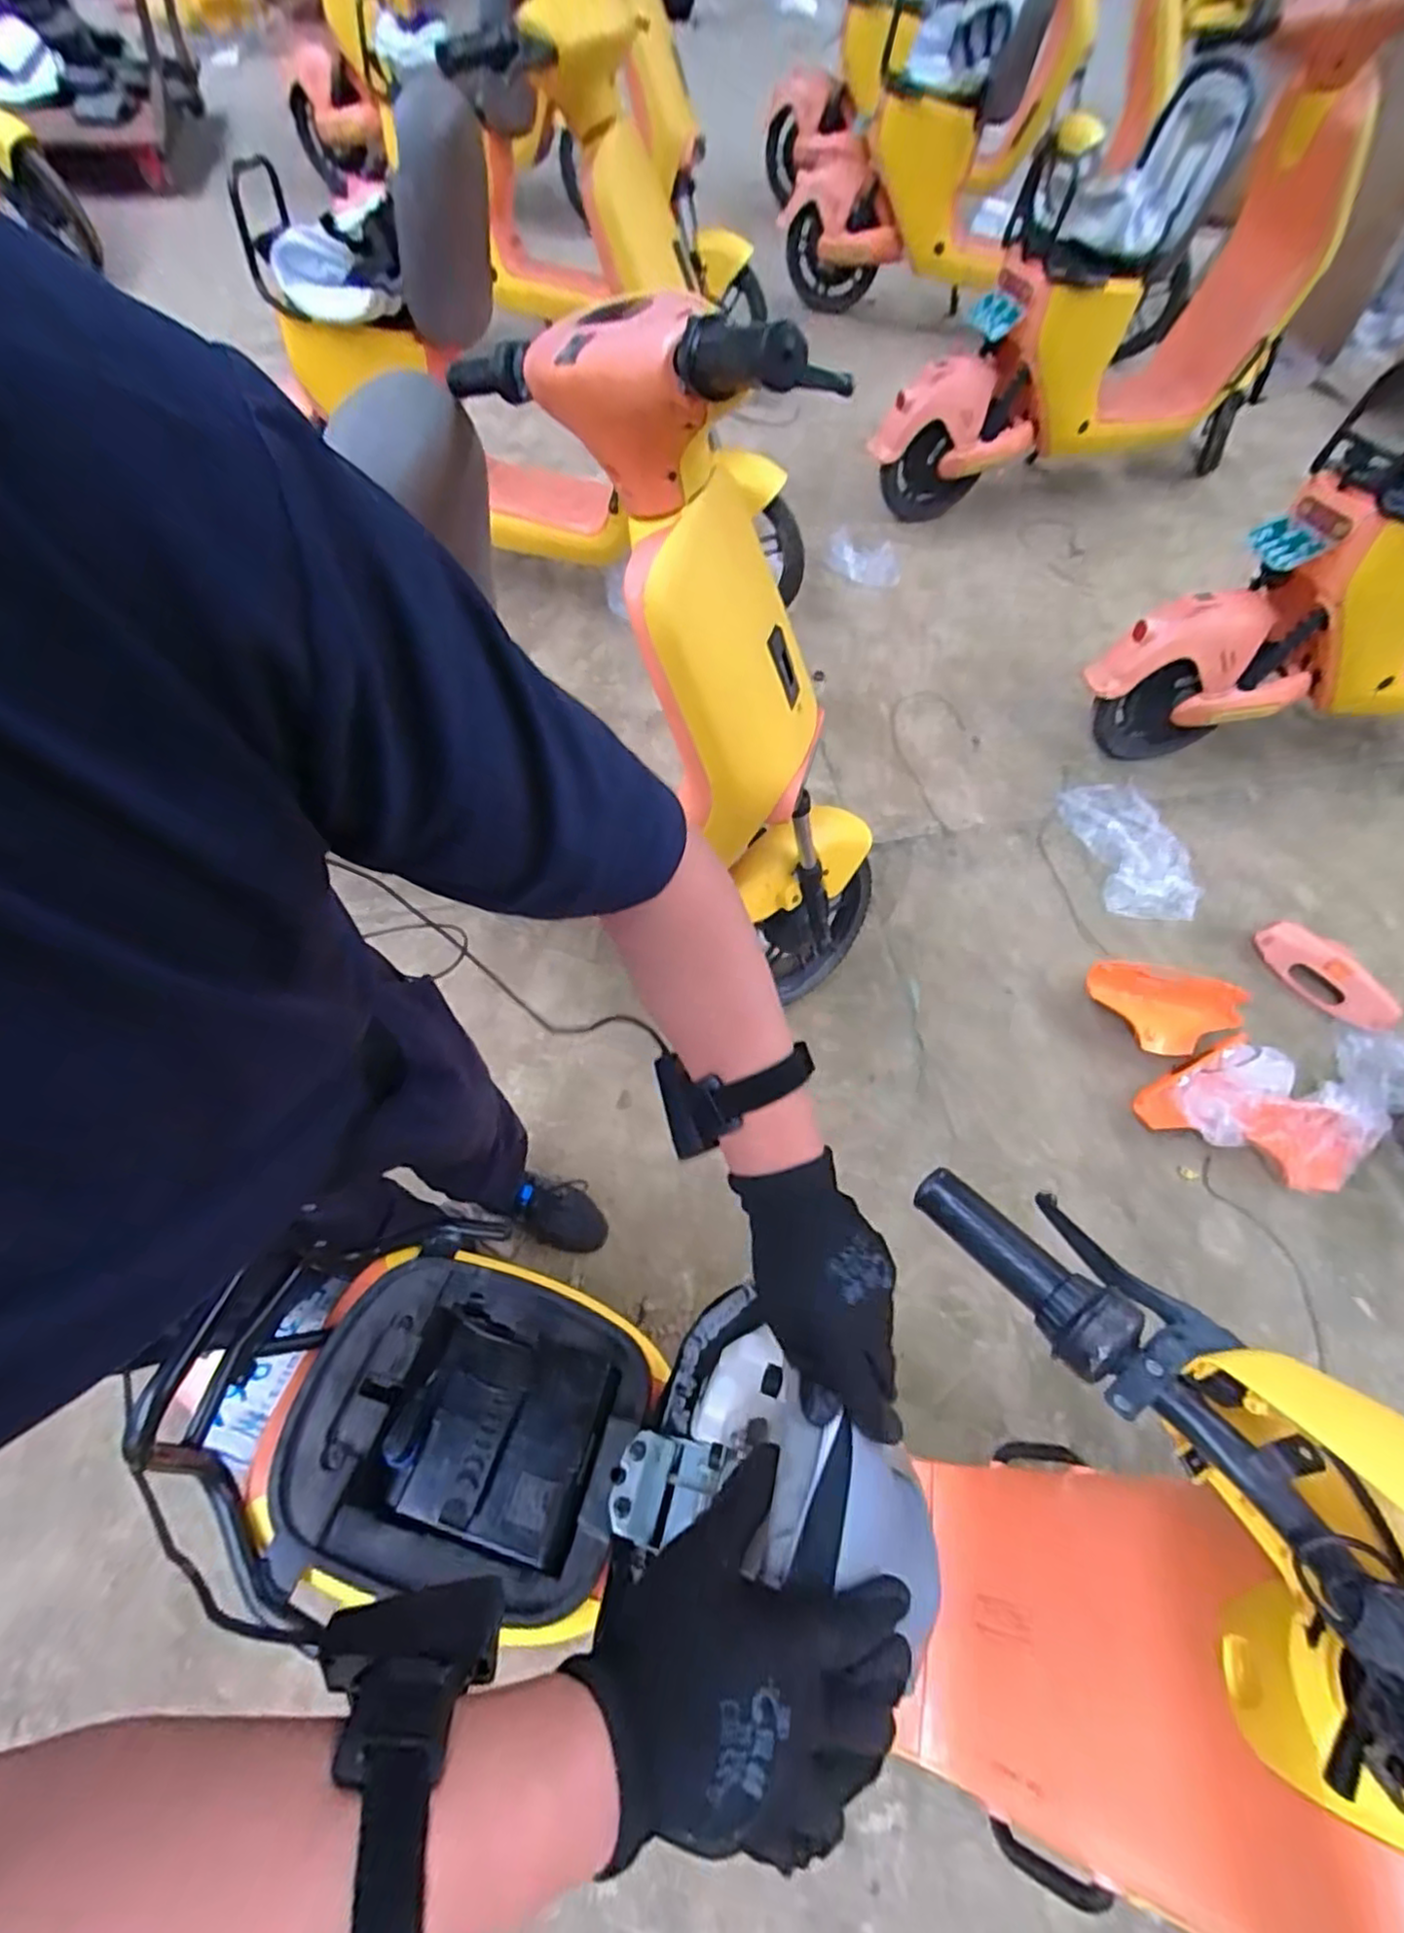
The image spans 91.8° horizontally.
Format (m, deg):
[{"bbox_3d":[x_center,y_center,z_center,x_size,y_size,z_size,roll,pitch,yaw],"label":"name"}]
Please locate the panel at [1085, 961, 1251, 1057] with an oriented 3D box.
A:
[{"bbox_3d":[0.985,0.090,1.447,0.308,0.066,0.181,11,63,3],"label":"panel"}]

